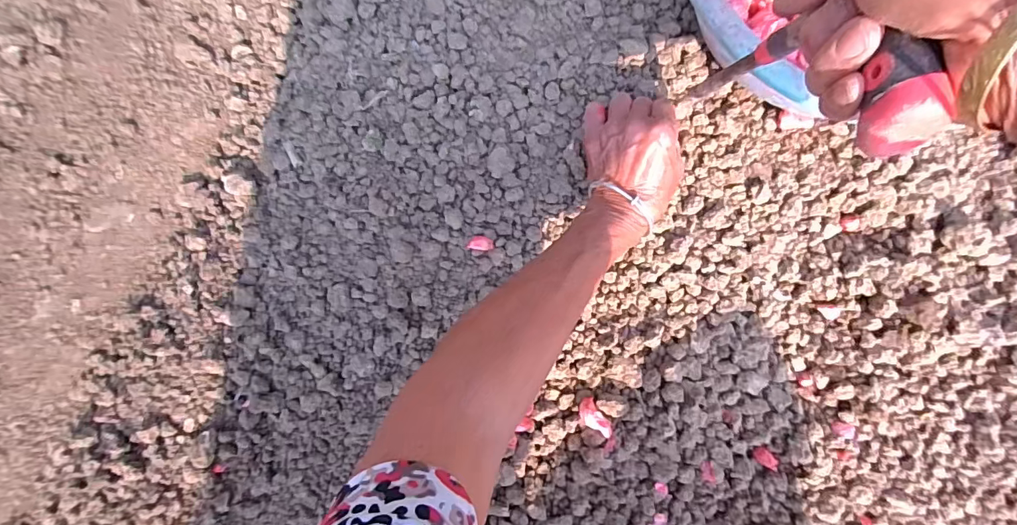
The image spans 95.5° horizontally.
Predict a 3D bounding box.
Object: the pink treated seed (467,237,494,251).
[{"bbox_3d":[-0.026,-0.018,0.442,0.025,0.011,0.013,10,86,3],"label":"pink treated seed"}]

